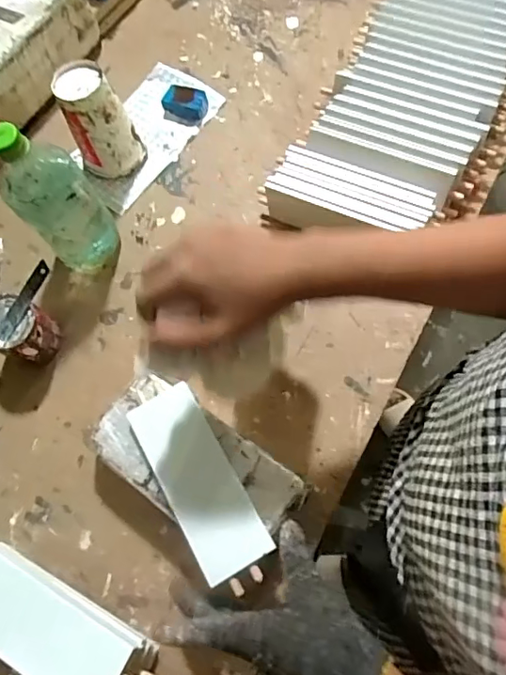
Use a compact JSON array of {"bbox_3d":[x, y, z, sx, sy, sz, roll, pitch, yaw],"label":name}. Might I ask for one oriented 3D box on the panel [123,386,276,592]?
[{"bbox_3d":[-0.049,0.132,0.486,0.065,0.010,0.186,-28,66,-11],"label":"panel"}]

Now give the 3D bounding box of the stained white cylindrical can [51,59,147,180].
[{"bbox_3d":[-0.189,-0.268,0.657,0.080,0.118,0.081,1,71,-2],"label":"stained white cylindrical can"}]

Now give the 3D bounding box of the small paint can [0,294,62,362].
[{"bbox_3d":[-0.262,-0.006,0.595,0.070,0.068,0.060,17,71,3],"label":"small paint can"}]

